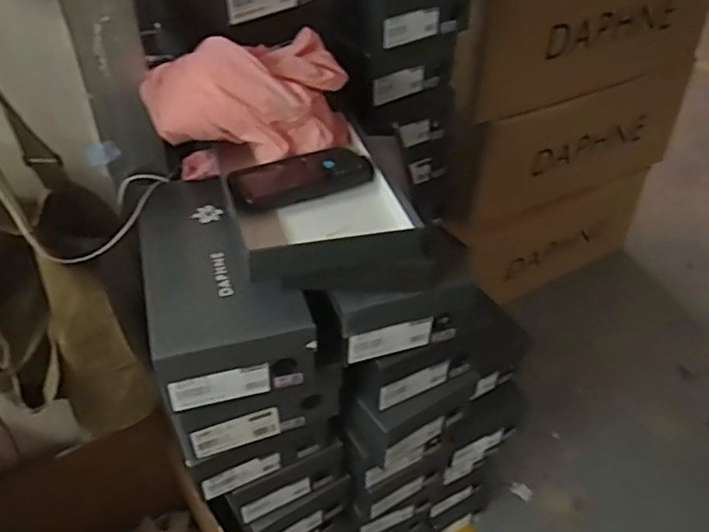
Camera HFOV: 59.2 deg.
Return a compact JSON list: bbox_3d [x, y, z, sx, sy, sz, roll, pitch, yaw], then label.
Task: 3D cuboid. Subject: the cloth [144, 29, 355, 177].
[{"bbox_3d":[-0.130,-0.202,0.776,0.240,0.165,0.159,-1,41,-3],"label":"cloth"}]

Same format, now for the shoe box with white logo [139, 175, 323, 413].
[{"bbox_3d":[-0.161,0.014,0.735,0.165,0.094,0.283,-11,43,-14],"label":"shoe box with white logo"}]

